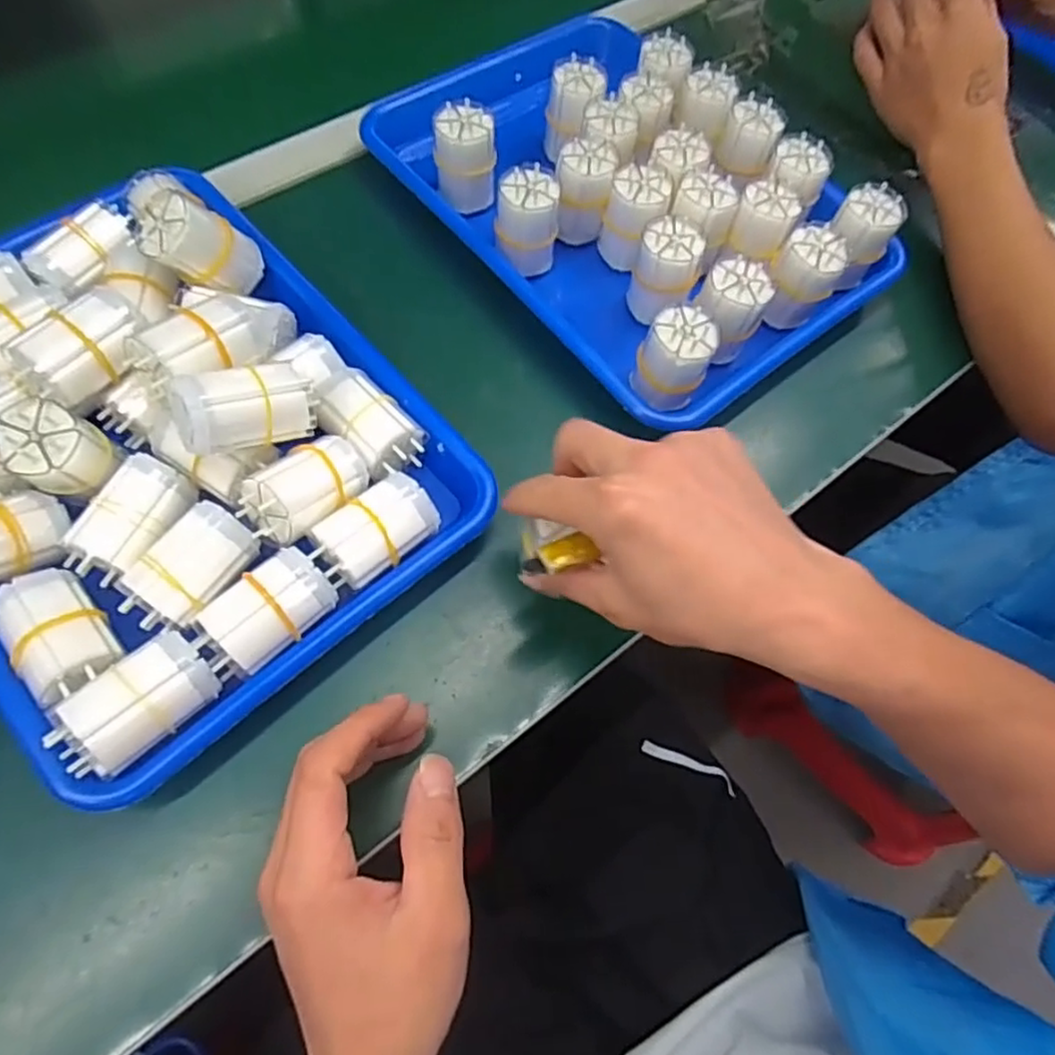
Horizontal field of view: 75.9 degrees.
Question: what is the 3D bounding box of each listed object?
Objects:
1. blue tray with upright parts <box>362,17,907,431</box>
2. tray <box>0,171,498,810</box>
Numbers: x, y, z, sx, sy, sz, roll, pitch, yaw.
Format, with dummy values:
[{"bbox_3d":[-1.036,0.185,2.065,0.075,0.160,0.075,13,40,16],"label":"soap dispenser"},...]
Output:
[{"bbox_3d":[0.065,-0.233,0.463,0.230,0.069,0.324,-35,72,-18],"label":"blue tray with upright parts"},{"bbox_3d":[-0.198,-0.056,0.353,0.246,0.073,0.315,-39,73,-19],"label":"tray"}]

